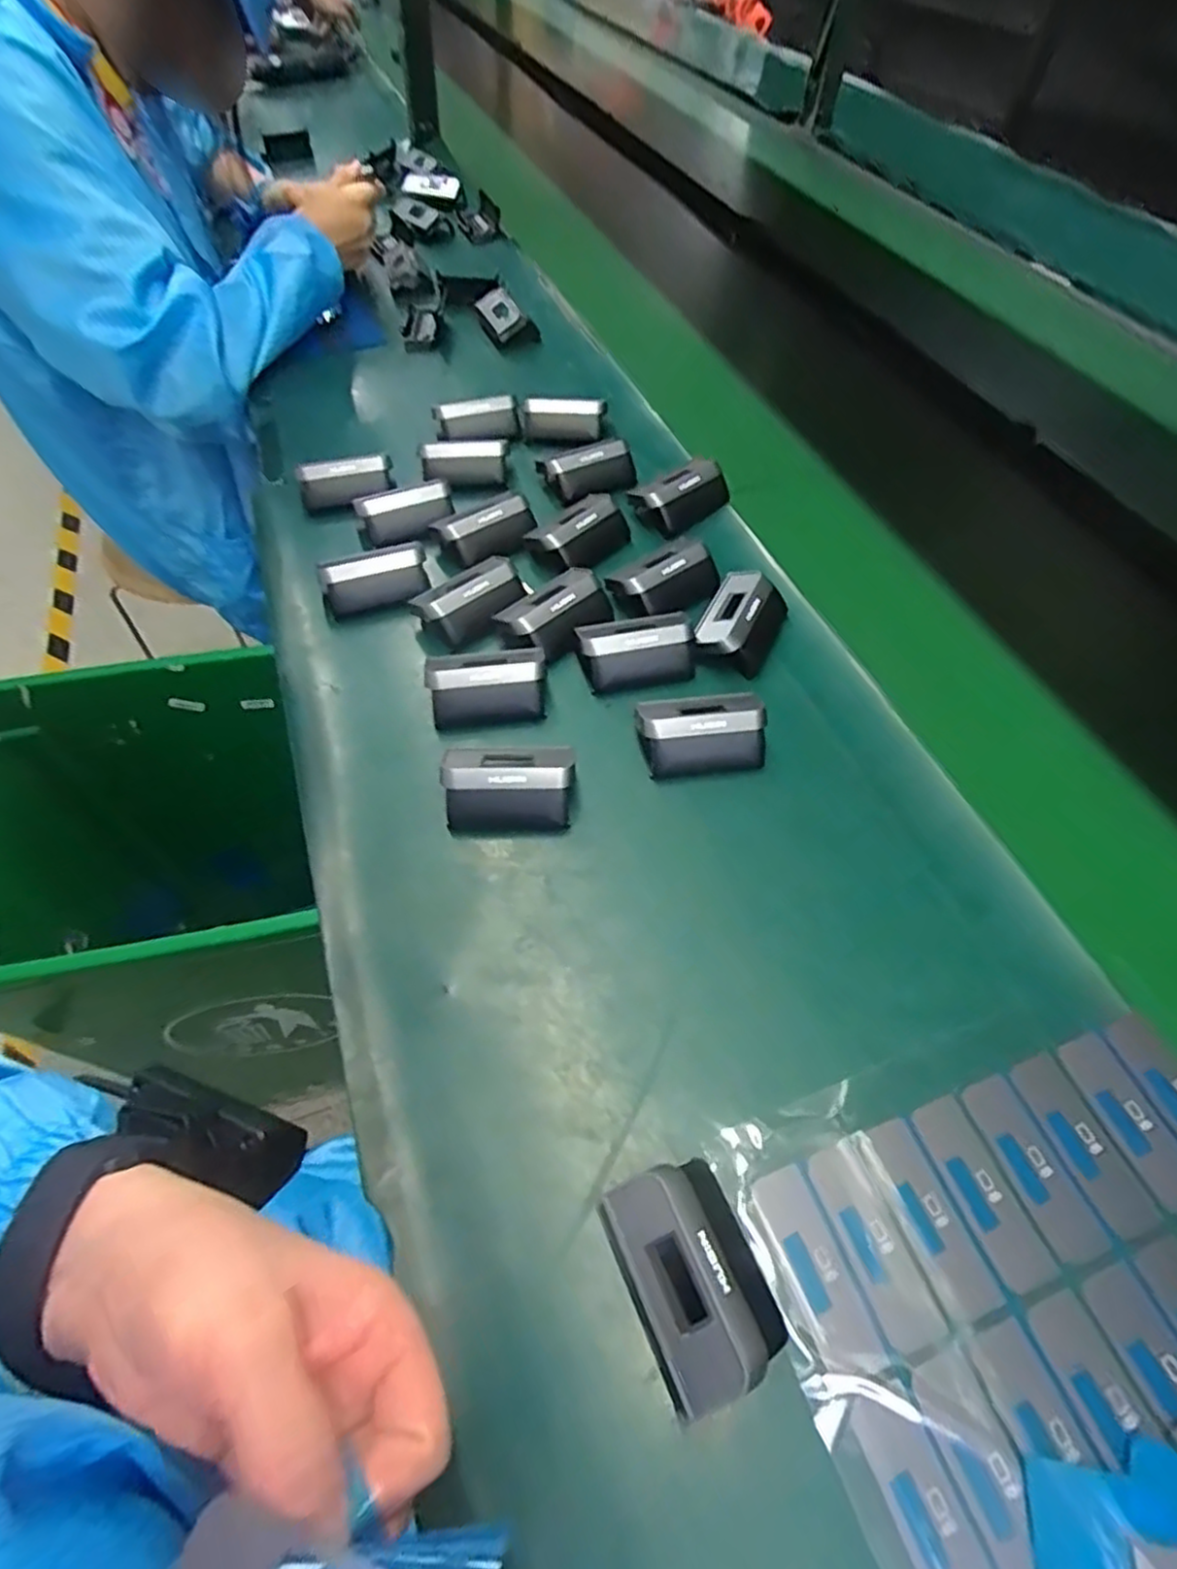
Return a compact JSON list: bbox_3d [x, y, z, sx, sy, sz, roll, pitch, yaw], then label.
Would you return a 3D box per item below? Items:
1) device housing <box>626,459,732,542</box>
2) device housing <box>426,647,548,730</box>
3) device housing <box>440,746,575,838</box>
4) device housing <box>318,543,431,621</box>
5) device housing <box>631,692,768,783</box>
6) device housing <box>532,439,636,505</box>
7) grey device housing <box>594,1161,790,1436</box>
[{"bbox_3d":[0.072,-0.226,0.553,0.067,0.035,0.045,-35,63,-23],"label":"device housing"},{"bbox_3d":[-0.062,-0.061,0.439,0.070,0.029,0.045,-3,55,-4],"label":"device housing"},{"bbox_3d":[-0.044,0.002,0.396,0.070,0.029,0.047,-2,55,-3],"label":"device housing"},{"bbox_3d":[-0.147,-0.141,0.494,0.071,0.032,0.028,-22,58,-16],"label":"device housing"},{"bbox_3d":[0.067,-0.031,0.421,0.073,0.030,0.042,-6,55,-6],"label":"device housing"},{"bbox_3d":[0.000,-0.258,0.581,0.074,0.038,0.035,-25,59,-18],"label":"device housing"},{"bbox_3d":[0.041,0.186,0.270,0.049,0.026,0.073,-20,57,-15],"label":"grey device housing"}]

